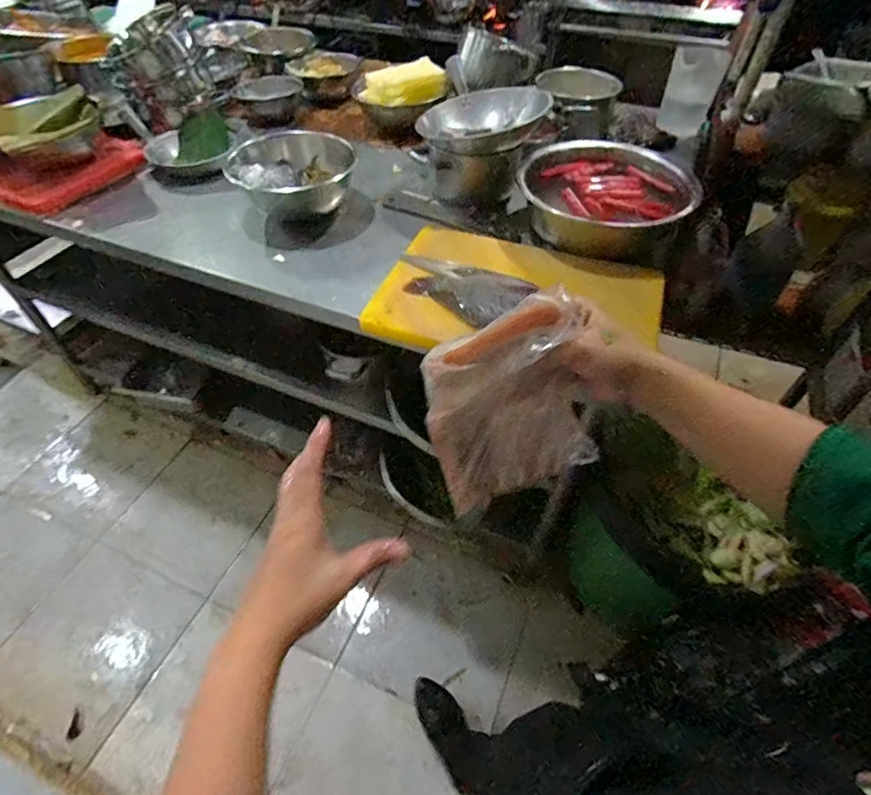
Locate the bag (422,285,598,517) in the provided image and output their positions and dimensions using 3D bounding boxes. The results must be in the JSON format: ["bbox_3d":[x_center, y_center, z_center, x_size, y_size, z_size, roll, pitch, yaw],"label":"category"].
[{"bbox_3d":[0.074,0.010,0.462,0.158,0.213,0.061,-14,52,-12],"label":"bag"}]

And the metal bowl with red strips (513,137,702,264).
[{"bbox_3d":[0.318,-0.381,0.924,0.290,0.089,0.268,0,50,0],"label":"metal bowl with red strips"}]

